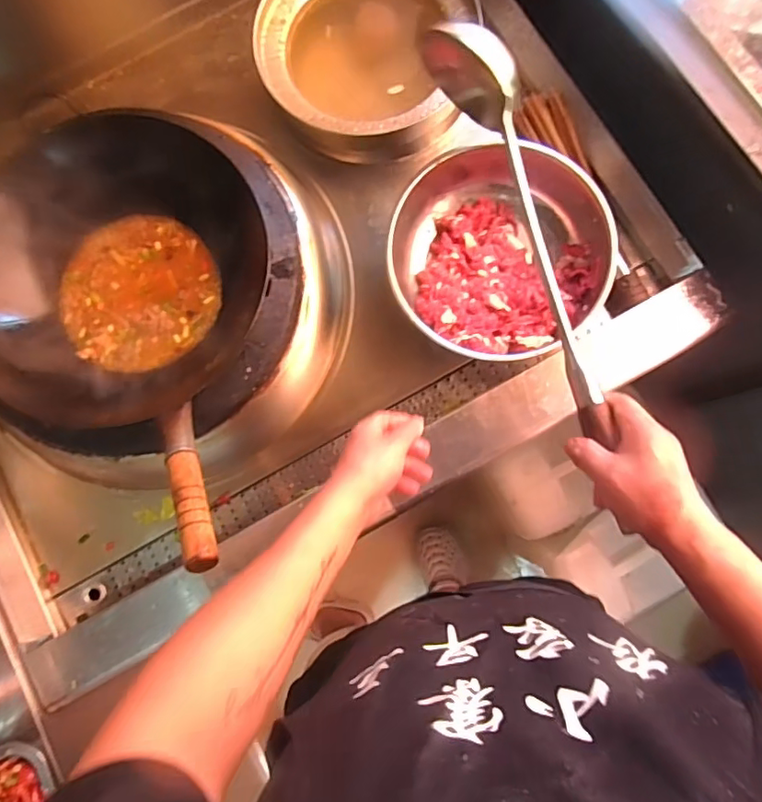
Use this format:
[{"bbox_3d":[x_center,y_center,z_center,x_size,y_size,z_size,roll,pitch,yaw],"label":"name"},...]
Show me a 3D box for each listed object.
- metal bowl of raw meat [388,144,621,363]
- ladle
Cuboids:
[{"bbox_3d":[0.141,-0.200,0.740,0.272,0.103,0.300,-30,82,-3],"label":"metal bowl of raw meat"},{"bbox_3d":[0.132,-0.179,0.564,0.077,0.099,0.469,-12,77,0],"label":"ladle"}]

